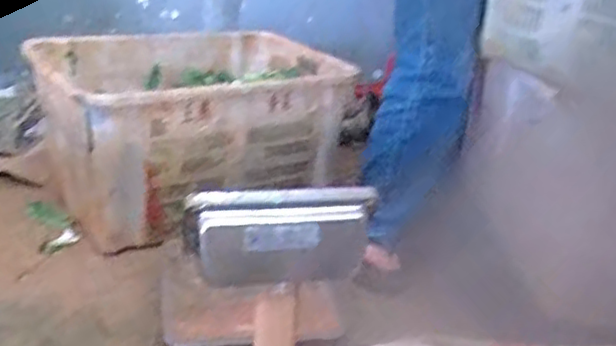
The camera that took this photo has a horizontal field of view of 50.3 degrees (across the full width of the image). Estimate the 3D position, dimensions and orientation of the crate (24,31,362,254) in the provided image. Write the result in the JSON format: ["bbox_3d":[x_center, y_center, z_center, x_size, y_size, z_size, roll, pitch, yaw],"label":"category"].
[{"bbox_3d":[-0.263,-0.142,1.550,0.682,0.265,0.453,-9,28,-32],"label":"crate"}]

